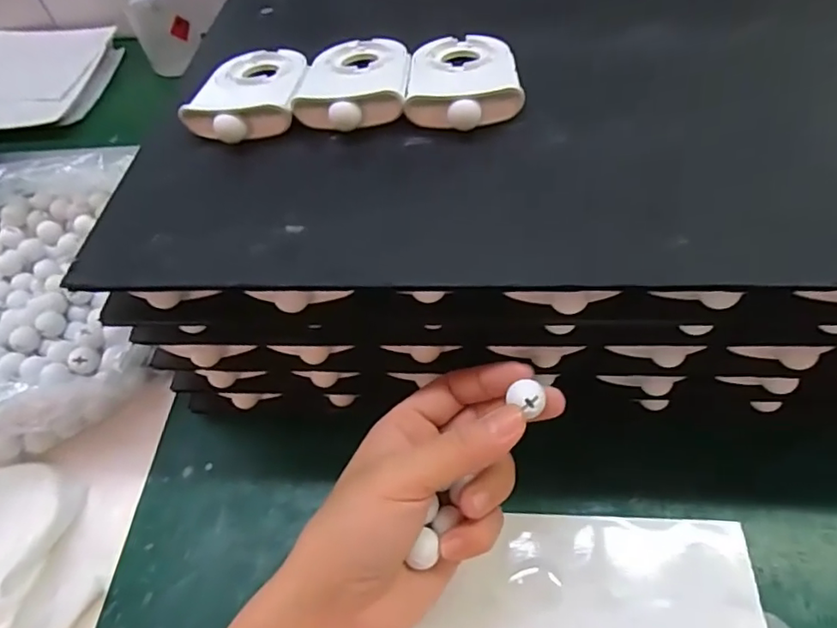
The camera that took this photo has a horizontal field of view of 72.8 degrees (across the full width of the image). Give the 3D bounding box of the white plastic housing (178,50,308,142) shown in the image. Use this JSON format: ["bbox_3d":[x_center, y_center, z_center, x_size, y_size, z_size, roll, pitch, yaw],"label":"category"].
[{"bbox_3d":[-0.092,-0.125,0.317,0.057,0.017,0.088,3,54,9],"label":"white plastic housing"}]

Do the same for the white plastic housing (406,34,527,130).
[{"bbox_3d":[0.024,-0.129,0.301,0.057,0.015,0.083,0,53,7],"label":"white plastic housing"}]

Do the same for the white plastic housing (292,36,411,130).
[{"bbox_3d":[-0.035,-0.132,0.312,0.058,0.016,0.090,-2,53,6],"label":"white plastic housing"}]

